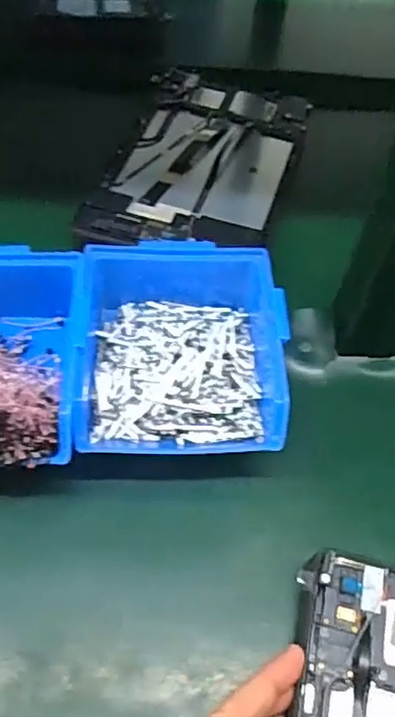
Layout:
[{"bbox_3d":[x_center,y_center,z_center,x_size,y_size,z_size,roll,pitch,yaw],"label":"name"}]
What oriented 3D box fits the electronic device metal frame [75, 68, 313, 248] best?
[{"bbox_3d":[0.006,-0.172,0.536,0.148,0.013,0.238,15,55,6],"label":"electronic device metal frame"}]

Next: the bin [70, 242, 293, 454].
[{"bbox_3d":[-0.012,-0.008,0.397,0.125,0.064,0.146,2,54,-3],"label":"bin"}]

